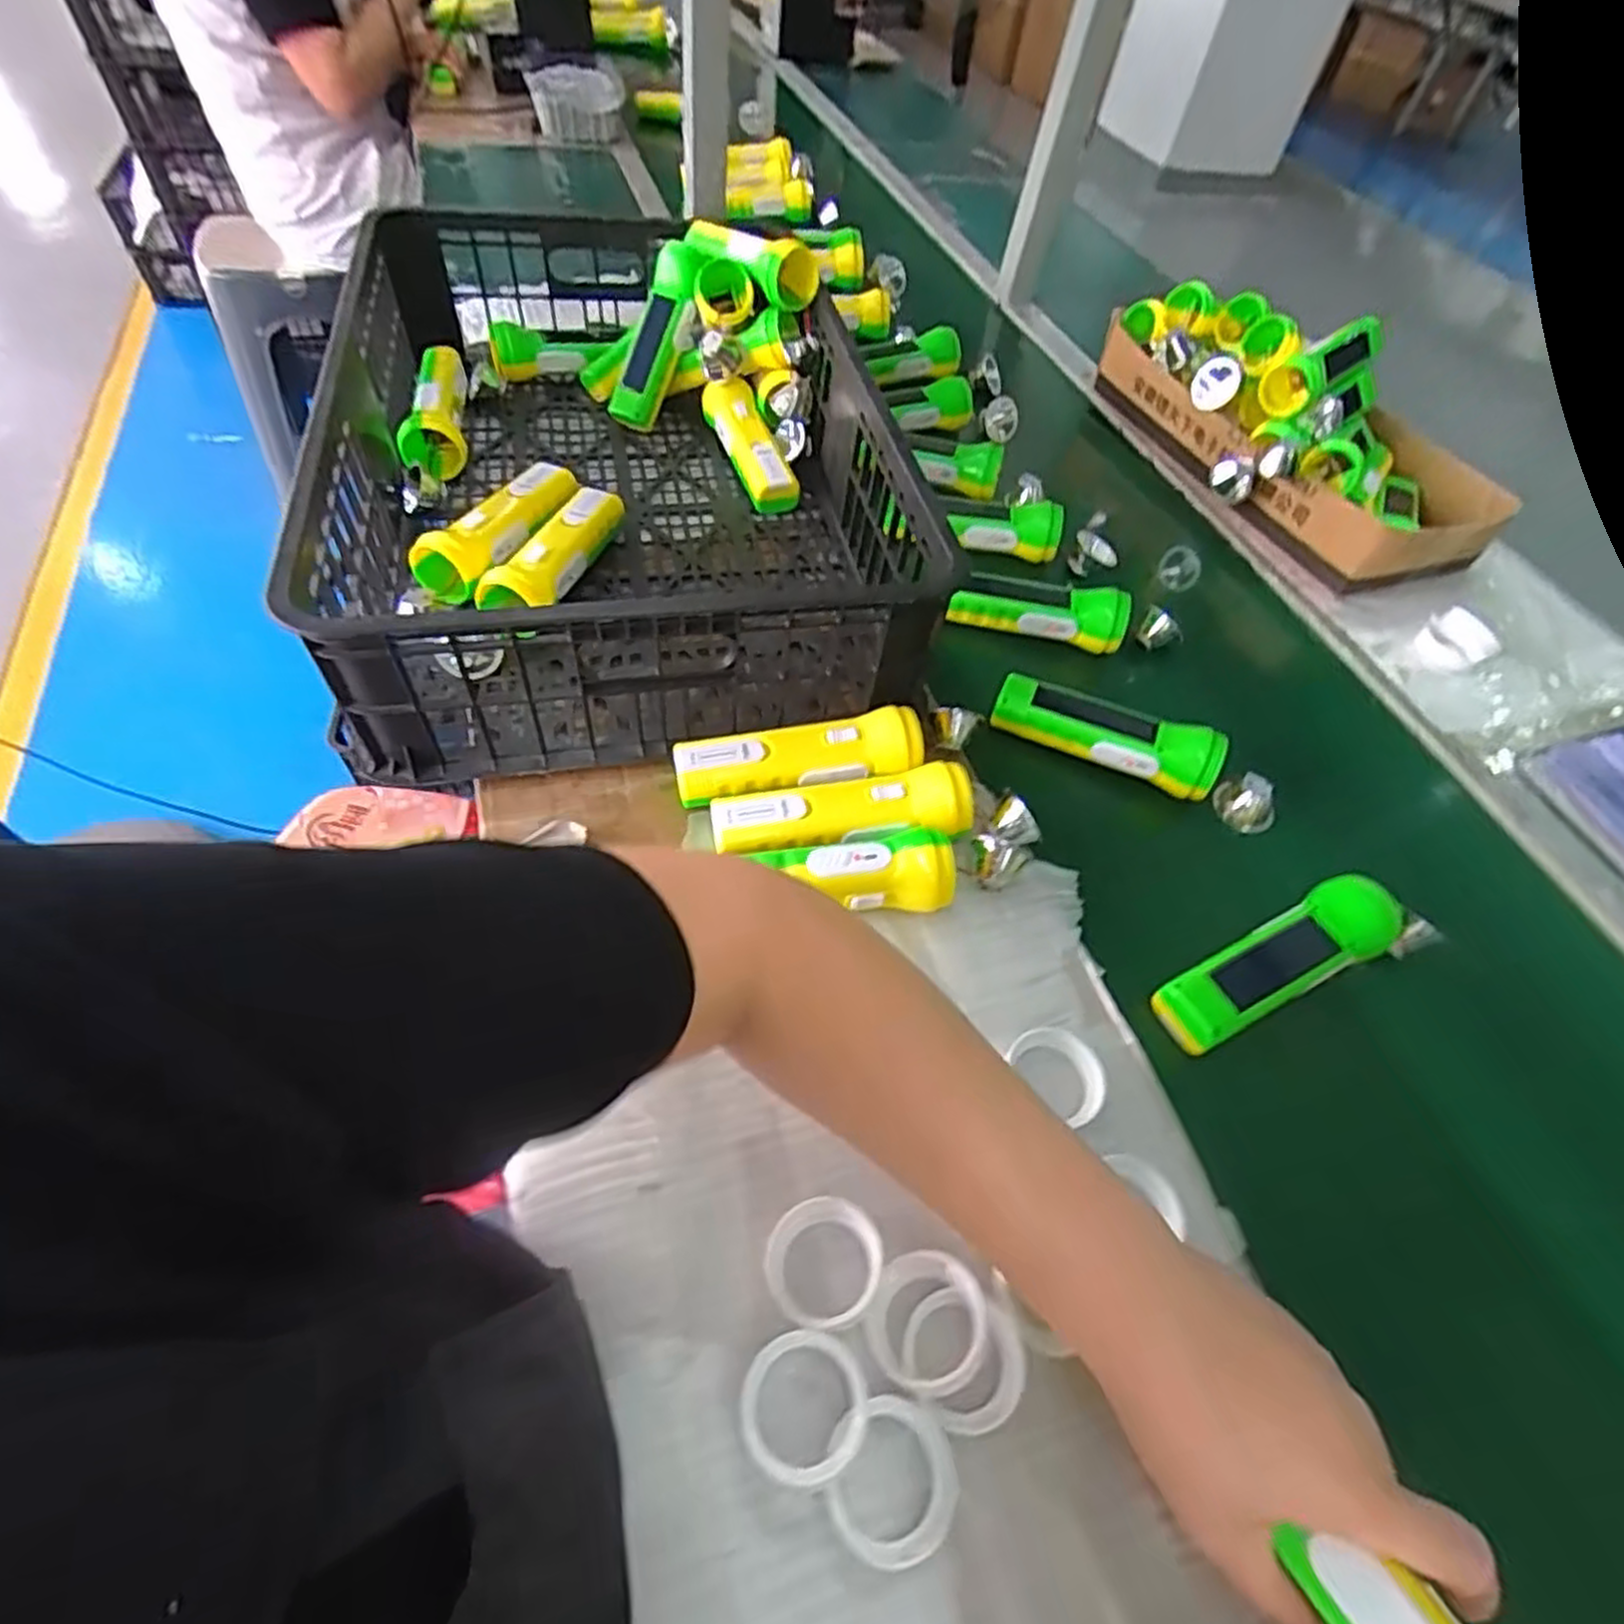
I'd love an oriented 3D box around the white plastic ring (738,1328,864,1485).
[{"bbox_3d":[-0.004,0.253,0.337,0.053,0.008,0.052,-5,45,5],"label":"white plastic ring"}]

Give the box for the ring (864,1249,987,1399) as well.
[{"bbox_3d":[0.052,0.234,0.360,0.055,0.011,0.055,-14,41,12],"label":"ring"}]

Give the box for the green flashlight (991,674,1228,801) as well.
[{"bbox_3d":[0.220,-0.067,0.585,0.159,0.049,0.056,26,55,11],"label":"green flashlight"}]

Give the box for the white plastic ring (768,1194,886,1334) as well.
[{"bbox_3d":[0.006,0.215,0.376,0.054,0.018,0.054,4,54,-5],"label":"white plastic ring"}]

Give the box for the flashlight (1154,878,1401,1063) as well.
[{"bbox_3d":[0.286,0.091,0.481,0.161,0.040,0.045,-19,60,-21],"label":"flashlight"}]

